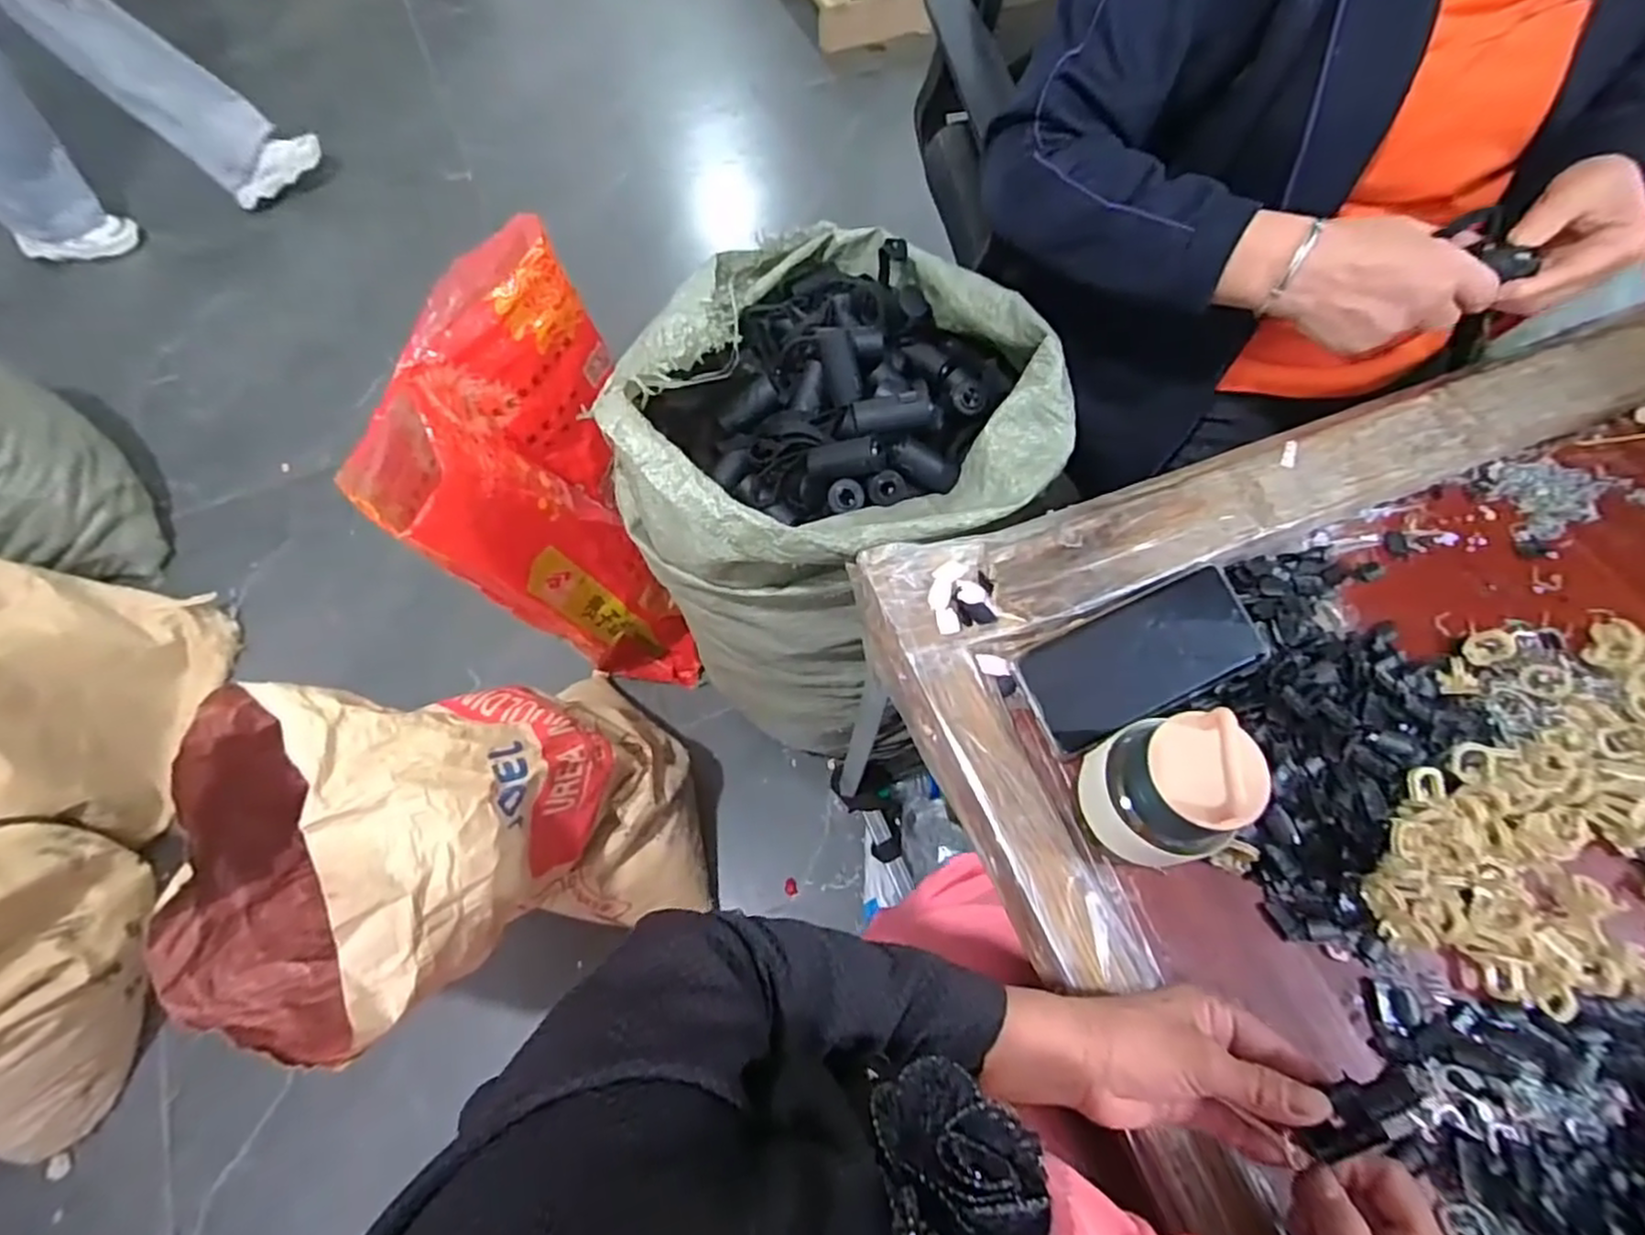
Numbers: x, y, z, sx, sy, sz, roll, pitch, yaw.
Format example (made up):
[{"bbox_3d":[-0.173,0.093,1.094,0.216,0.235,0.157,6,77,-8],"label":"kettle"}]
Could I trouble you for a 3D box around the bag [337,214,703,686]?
[{"bbox_3d":[-0.340,-0.106,0.945,0.257,0.617,0.293,-22,66,-10],"label":"bag"}]

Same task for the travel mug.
[{"bbox_3d":[0.186,0.098,0.400,0.068,0.119,0.062,0,64,0],"label":"travel mug"}]

